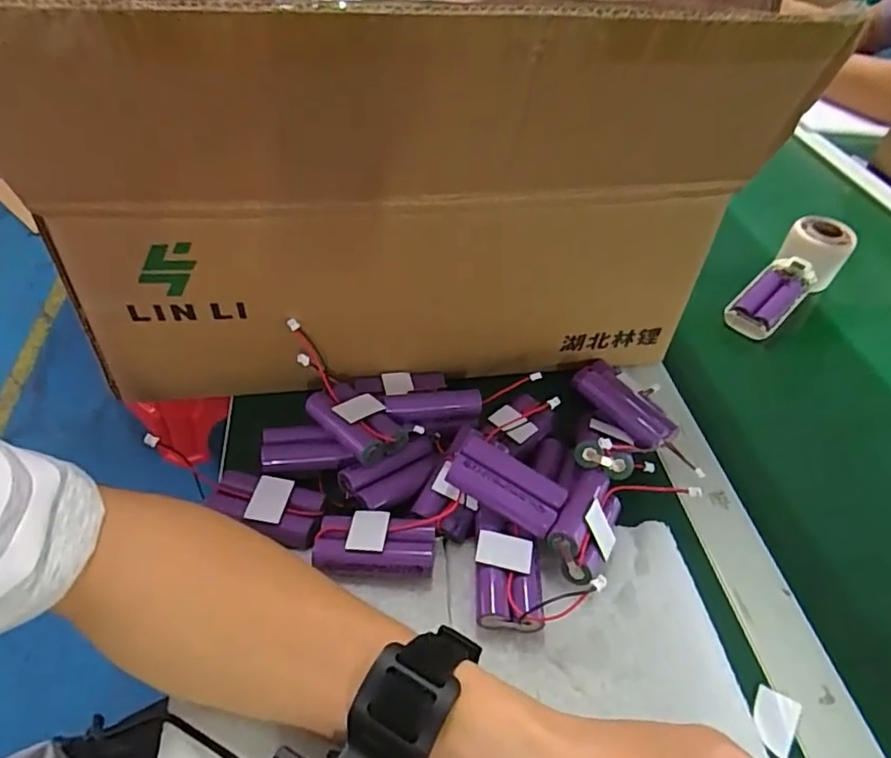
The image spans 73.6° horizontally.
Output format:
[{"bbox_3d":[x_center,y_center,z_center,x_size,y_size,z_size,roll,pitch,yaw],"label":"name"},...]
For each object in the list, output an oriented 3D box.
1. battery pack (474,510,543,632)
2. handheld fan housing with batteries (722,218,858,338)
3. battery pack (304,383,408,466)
[{"bbox_3d":[0.034,0.104,0.331,0.035,0.021,0.063,3,45,-3],"label":"battery pack"},{"bbox_3d":[0.324,-0.093,0.567,0.157,0.036,0.053,-41,62,-18],"label":"handheld fan housing with batteries"},{"bbox_3d":[-0.058,0.027,0.385,0.036,0.020,0.069,-32,57,-31],"label":"battery pack"}]

